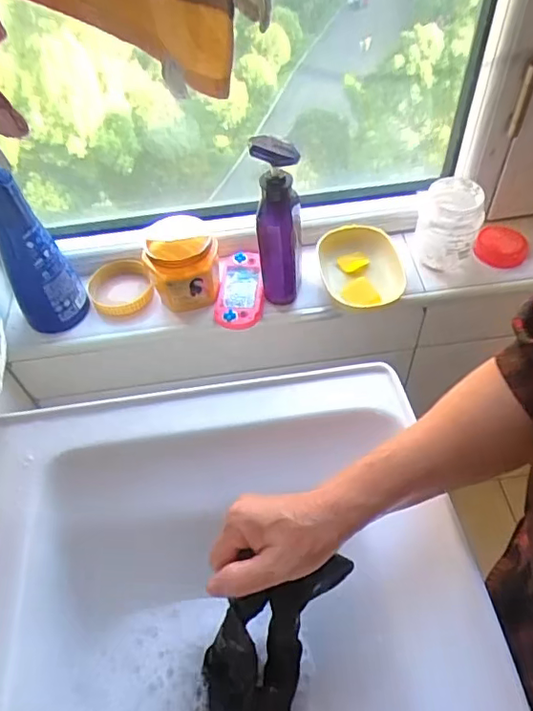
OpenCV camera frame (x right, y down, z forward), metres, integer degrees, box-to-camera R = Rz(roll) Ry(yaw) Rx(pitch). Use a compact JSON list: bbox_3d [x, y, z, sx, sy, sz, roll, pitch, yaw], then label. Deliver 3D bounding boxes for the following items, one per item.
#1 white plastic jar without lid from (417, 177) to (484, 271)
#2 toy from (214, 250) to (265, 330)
[{"bbox_3d":[0.250,-0.184,0.758,0.069,0.093,0.084,0,54,4],"label":"white plastic jar without lid"},{"bbox_3d":[-0.038,-0.097,0.782,0.066,0.020,0.134,-4,54,1],"label":"toy"}]

